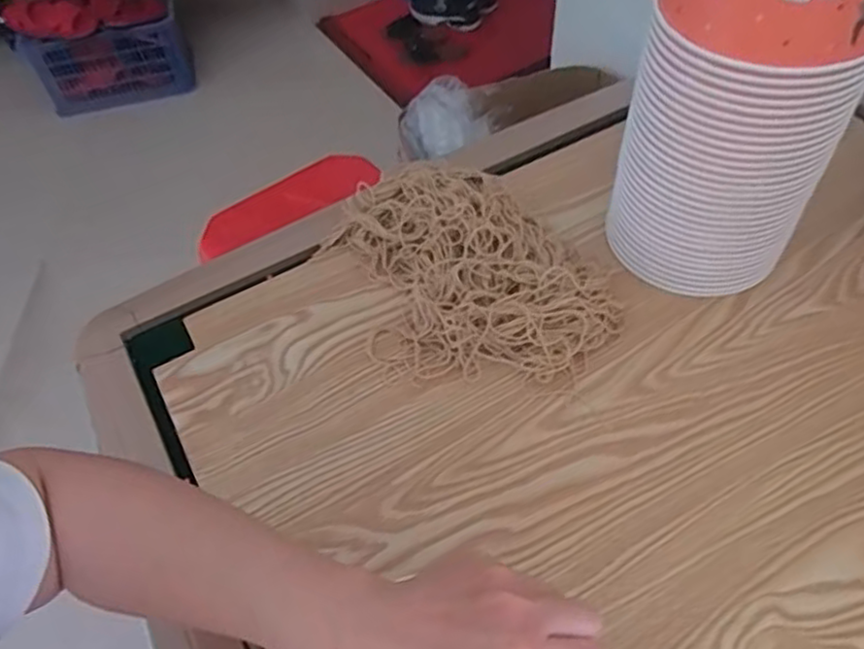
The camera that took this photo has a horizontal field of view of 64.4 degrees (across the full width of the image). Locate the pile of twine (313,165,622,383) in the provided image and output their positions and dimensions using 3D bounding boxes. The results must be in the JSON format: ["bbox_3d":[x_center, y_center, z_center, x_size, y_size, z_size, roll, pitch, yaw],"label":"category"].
[{"bbox_3d":[0.032,-0.054,0.636,0.265,0.055,0.225,-2,54,2],"label":"pile of twine"}]

